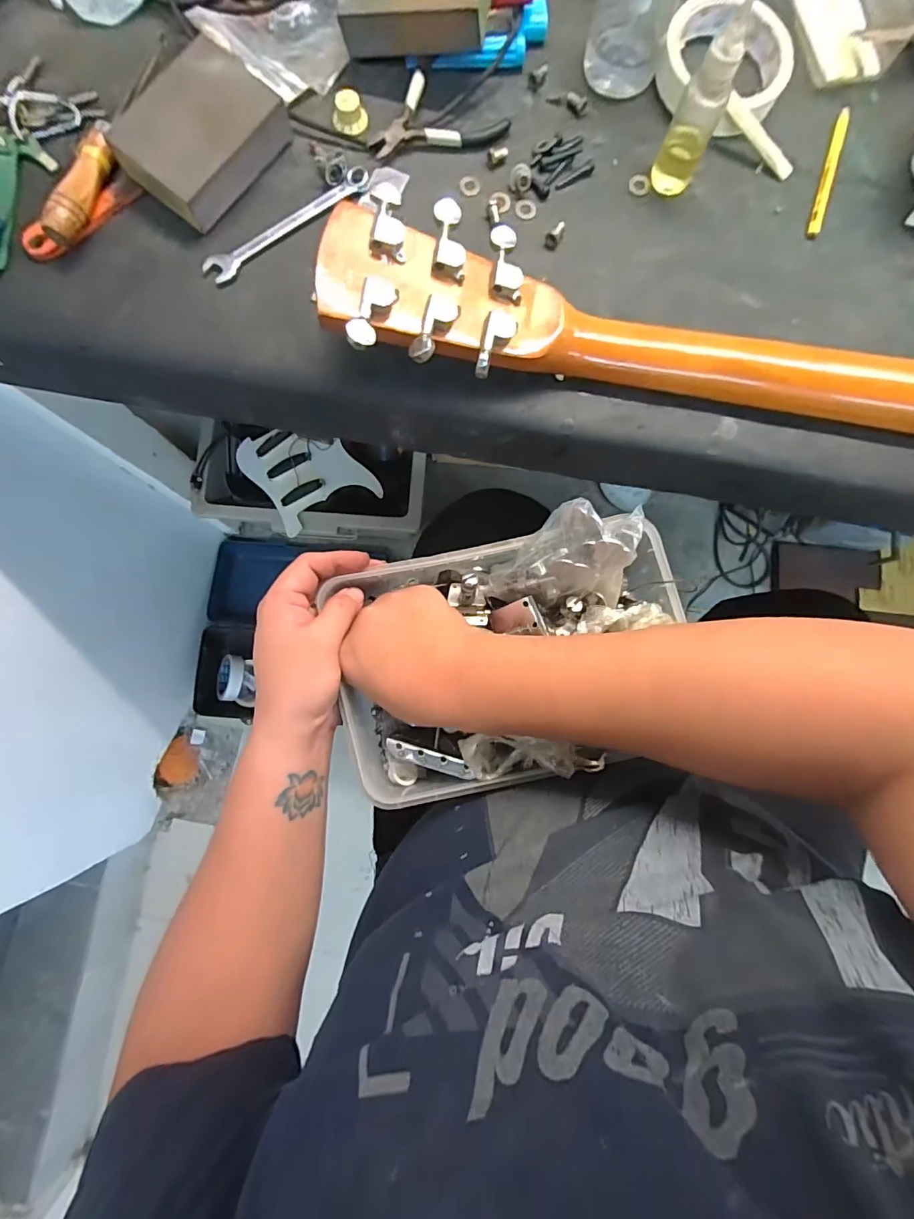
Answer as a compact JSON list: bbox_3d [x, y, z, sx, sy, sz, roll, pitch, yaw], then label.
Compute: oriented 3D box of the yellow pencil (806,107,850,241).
[{"bbox_3d":[0.274,-0.323,0.348,0.011,0.006,0.109,17,87,1],"label":"yellow pencil"}]

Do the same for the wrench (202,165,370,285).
[{"bbox_3d":[-0.120,-0.274,0.337,0.133,0.010,0.025,-36,88,-2],"label":"wrench"}]

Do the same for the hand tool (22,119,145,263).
[{"bbox_3d":[-0.260,-0.282,0.325,0.033,0.029,0.098,33,87,2],"label":"hand tool"}]

